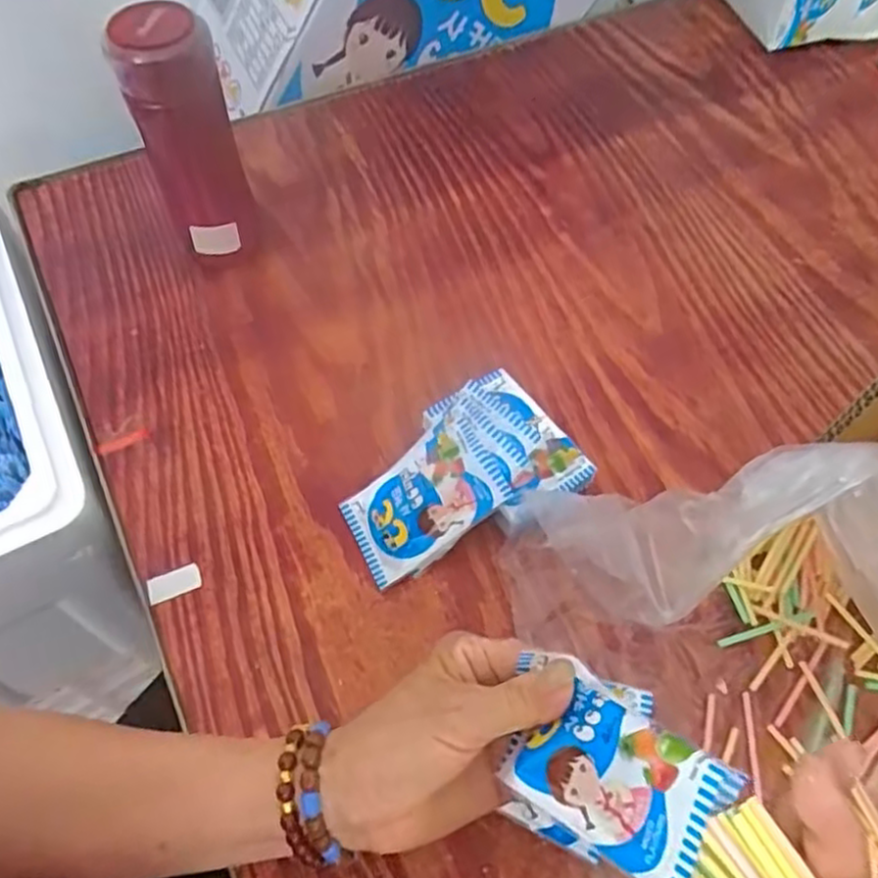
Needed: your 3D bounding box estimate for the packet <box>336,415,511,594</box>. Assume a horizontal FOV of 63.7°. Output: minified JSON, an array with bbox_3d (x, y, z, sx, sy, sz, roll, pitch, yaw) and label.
[{"bbox_3d":[-0.010,0.039,0.453,0.103,0.011,0.065,-39,64,11],"label":"packet"}]

